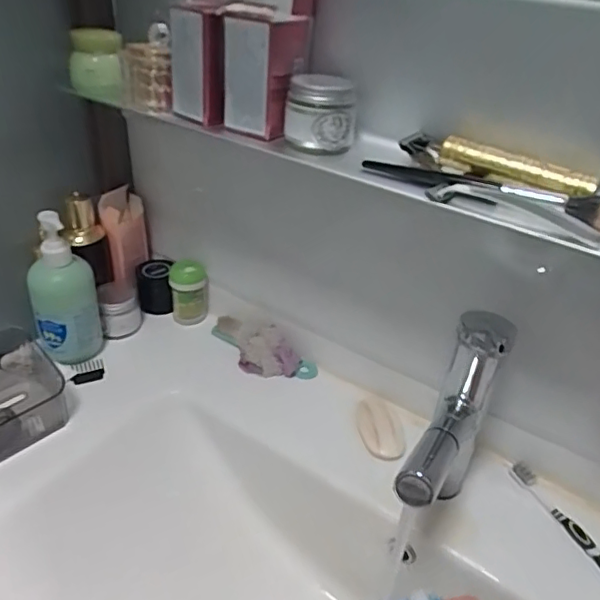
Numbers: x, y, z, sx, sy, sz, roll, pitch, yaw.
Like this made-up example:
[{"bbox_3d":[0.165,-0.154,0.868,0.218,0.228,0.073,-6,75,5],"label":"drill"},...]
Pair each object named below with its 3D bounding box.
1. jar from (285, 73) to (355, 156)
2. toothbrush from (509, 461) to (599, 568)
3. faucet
[{"bbox_3d":[0.018,-0.163,0.490,0.058,0.059,0.058,5,34,1],"label":"jar"},{"bbox_3d":[0.264,0.224,0.522,0.015,0.023,0.181,-13,37,-23],"label":"toothbrush"},{"bbox_3d":[0.120,0.133,0.471,0.042,0.192,0.159,18,36,20],"label":"faucet"}]

